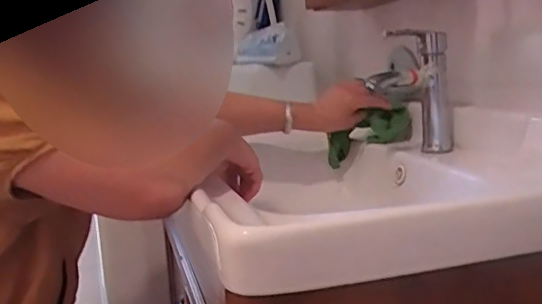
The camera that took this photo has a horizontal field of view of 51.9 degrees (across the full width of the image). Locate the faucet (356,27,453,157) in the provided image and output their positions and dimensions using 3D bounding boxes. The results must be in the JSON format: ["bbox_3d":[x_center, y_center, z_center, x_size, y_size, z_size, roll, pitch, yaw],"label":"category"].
[{"bbox_3d":[0.210,-0.086,0.831,0.130,0.178,0.055,-9,10,-34],"label":"faucet"}]

